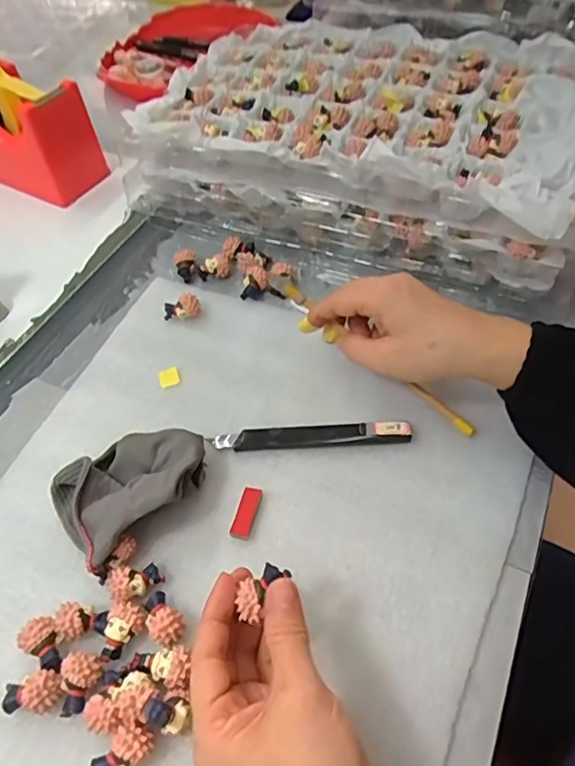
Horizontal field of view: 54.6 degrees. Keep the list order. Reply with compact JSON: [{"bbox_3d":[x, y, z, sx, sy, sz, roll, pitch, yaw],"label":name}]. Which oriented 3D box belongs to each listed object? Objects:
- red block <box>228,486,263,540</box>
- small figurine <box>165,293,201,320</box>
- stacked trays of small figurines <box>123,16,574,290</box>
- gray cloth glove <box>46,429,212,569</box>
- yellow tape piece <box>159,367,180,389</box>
[{"bbox_3d":[-0.026,0.083,0.360,0.013,0.006,0.034,11,53,14],"label":"red block"},{"bbox_3d":[-0.088,-0.062,0.467,0.032,0.021,0.016,-12,51,-4],"label":"small figurine"},{"bbox_3d":[0.094,-0.240,0.534,0.430,0.090,0.315,21,56,21],"label":"stacked trays of small figurines"},{"bbox_3d":[-0.098,0.065,0.359,0.096,0.042,0.072,-34,56,-20],"label":"gray cloth glove"},{"bbox_3d":[-0.092,-0.005,0.433,0.015,0.005,0.015,-18,52,-9],"label":"yellow tape piece"}]

